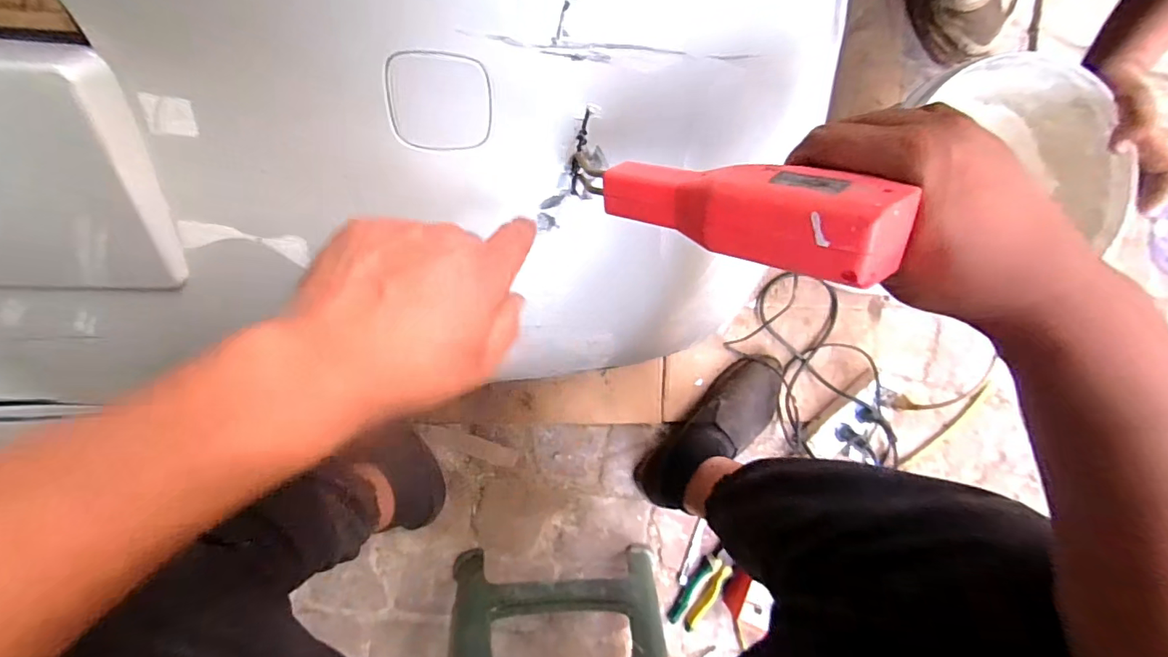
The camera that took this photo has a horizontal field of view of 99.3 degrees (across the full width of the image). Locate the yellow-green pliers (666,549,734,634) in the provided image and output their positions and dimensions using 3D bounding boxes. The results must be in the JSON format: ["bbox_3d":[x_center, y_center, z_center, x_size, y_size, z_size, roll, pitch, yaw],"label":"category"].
[{"bbox_3d":[0.191,0.418,0.793,0.055,0.035,0.143,29,90,-8],"label":"yellow-green pliers"}]

